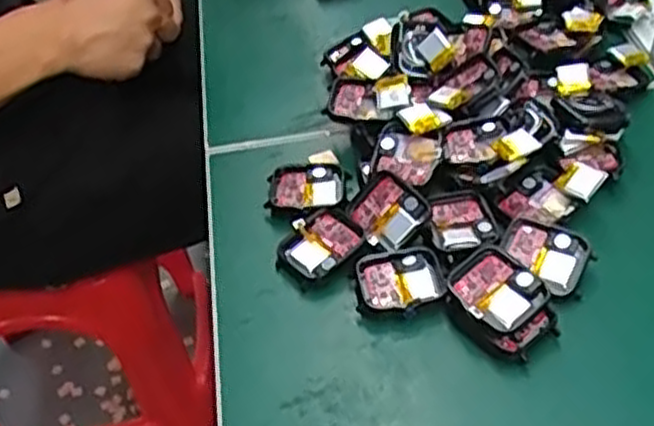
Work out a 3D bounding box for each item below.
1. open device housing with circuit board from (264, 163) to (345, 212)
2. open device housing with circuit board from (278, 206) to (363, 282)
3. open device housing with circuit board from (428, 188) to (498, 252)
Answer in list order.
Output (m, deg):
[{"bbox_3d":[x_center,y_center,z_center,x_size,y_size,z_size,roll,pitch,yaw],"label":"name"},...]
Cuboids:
[{"bbox_3d":[-0.013,-0.013,0.452,0.045,0.010,0.040,-3,45,4],"label":"open device housing with circuit board"},{"bbox_3d":[-0.004,0.017,0.417,0.046,0.009,0.035,-30,49,-21],"label":"open device housing with circuit board"},{"bbox_3d":[0.072,0.004,0.423,0.034,0.006,0.038,-12,45,-5],"label":"open device housing with circuit board"}]

